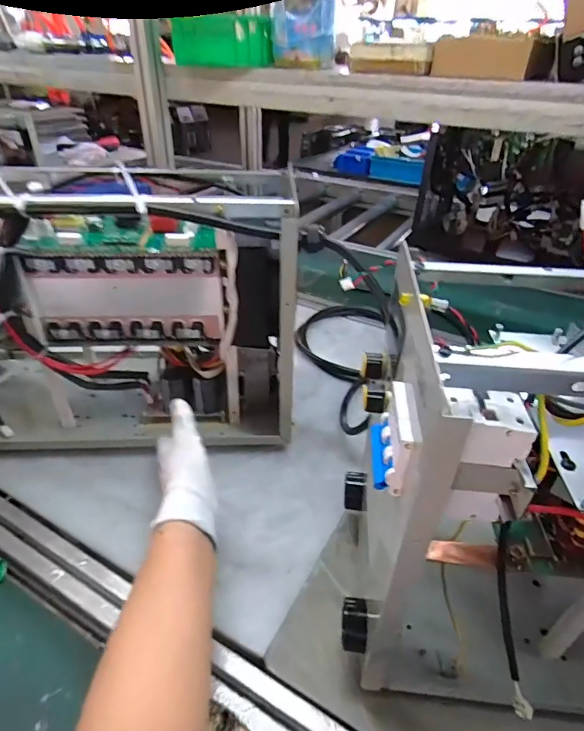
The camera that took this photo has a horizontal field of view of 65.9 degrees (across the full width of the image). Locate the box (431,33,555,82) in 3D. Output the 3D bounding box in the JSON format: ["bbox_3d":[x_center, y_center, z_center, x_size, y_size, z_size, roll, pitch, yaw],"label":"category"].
[{"bbox_3d":[0.293,-0.447,0.654,0.161,0.050,0.091,27,42,32],"label":"box"}]

